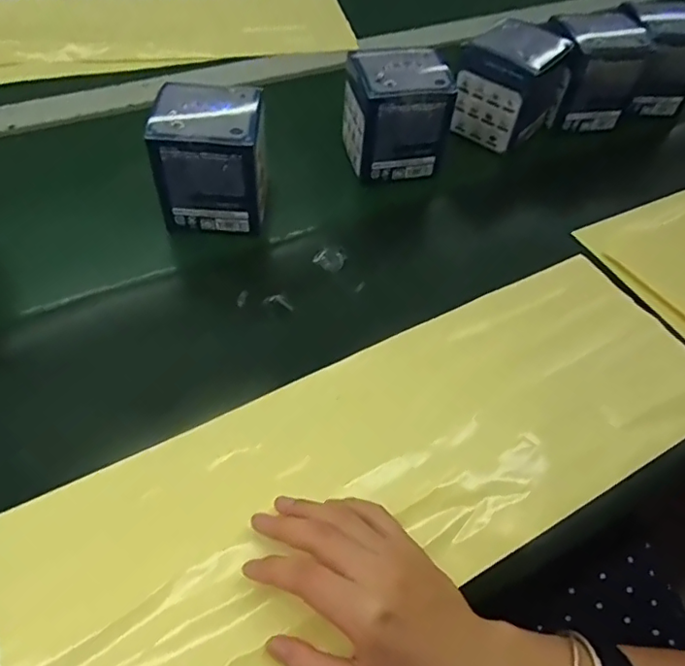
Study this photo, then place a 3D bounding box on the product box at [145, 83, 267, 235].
[{"bbox_3d":[-0.108,-0.141,0.461,0.085,0.100,0.073,3,54,-1],"label":"product box"}]

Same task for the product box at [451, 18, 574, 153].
[{"bbox_3d":[0.170,-0.257,0.559,0.080,0.099,0.090,34,60,19],"label":"product box"}]

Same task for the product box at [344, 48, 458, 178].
[{"bbox_3d":[0.048,-0.204,0.521,0.086,0.100,0.081,-8,55,-9],"label":"product box"}]

